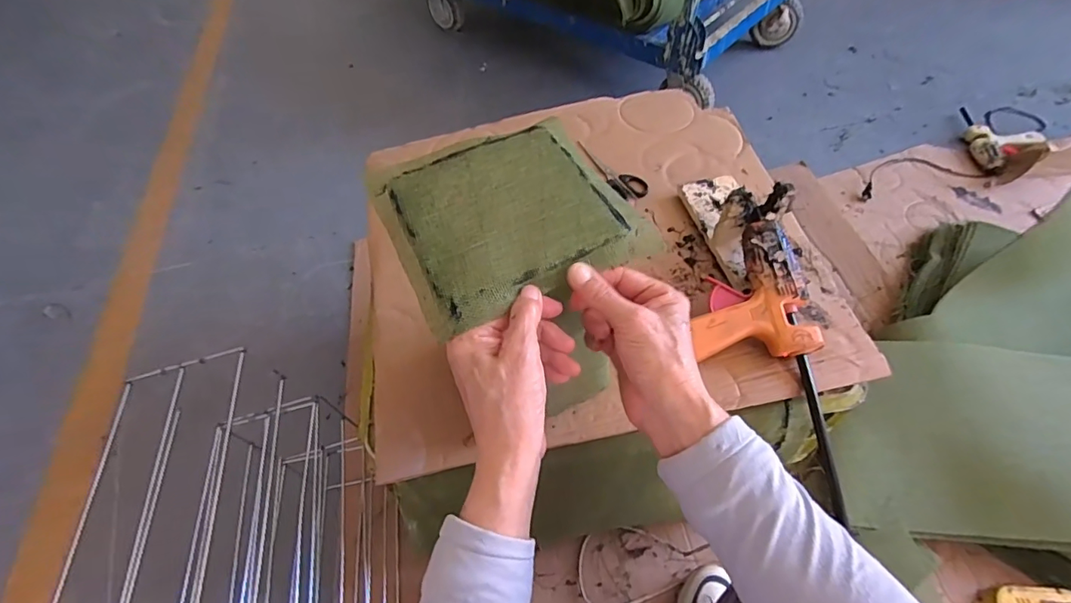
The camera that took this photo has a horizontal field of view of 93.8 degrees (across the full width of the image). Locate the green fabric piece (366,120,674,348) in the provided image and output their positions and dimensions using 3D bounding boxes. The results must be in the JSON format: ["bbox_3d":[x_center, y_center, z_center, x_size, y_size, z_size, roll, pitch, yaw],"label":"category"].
[{"bbox_3d":[-0.023,-0.068,0.375,0.164,0.010,0.164,-24,58,-11],"label":"green fabric piece"}]

